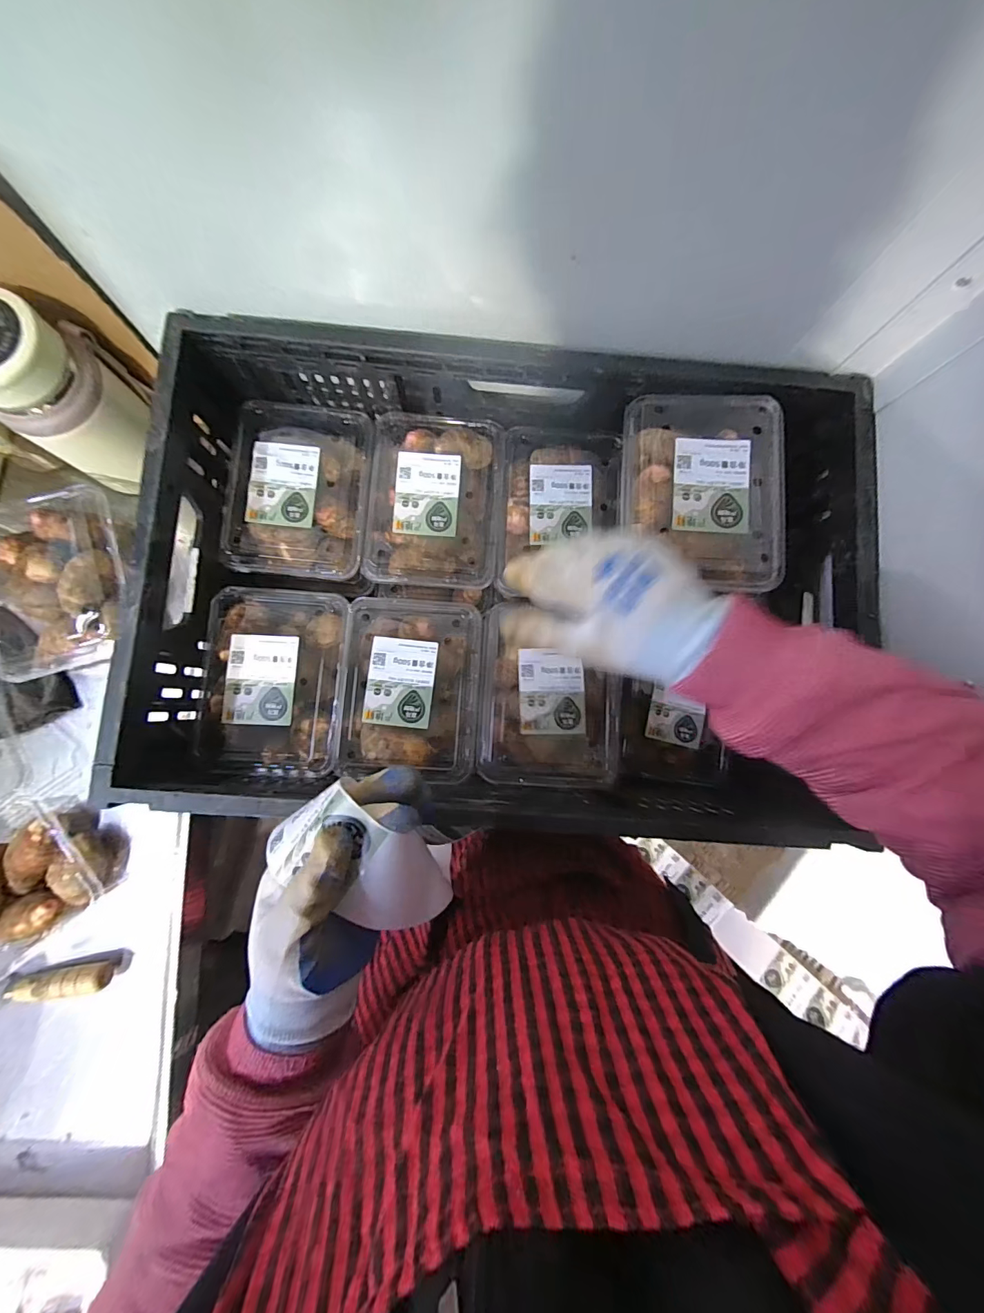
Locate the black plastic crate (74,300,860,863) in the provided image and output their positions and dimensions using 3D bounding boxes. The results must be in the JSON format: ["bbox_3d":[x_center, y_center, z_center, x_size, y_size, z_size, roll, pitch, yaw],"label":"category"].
[{"bbox_3d":[0.020,-0.067,0.405,0.586,0.108,0.380,3,85,-2],"label":"black plastic crate"}]

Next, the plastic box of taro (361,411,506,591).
[{"bbox_3d":[-0.057,-0.161,0.456,0.132,0.054,0.182,5,85,-2],"label":"plastic box of taro"}]

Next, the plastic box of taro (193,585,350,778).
[{"bbox_3d":[-0.201,0.022,0.421,0.124,0.051,0.173,2,85,-3],"label":"plastic box of taro"}]

